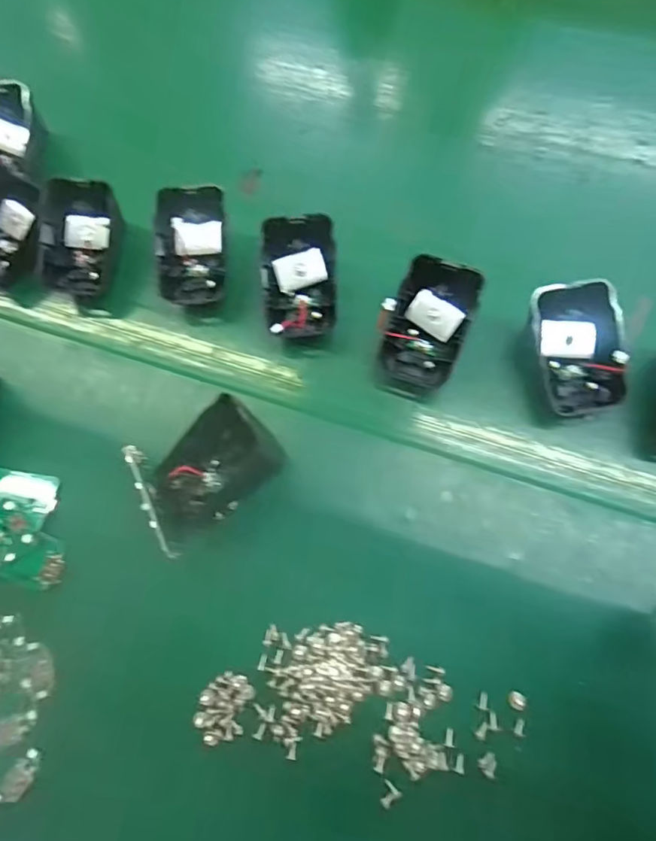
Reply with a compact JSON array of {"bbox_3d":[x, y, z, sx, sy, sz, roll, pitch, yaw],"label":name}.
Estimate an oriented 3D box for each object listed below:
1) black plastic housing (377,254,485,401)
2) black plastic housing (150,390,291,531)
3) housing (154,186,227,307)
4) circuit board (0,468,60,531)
[{"bbox_3d":[0.058,-0.049,0.314,0.041,0.017,0.066,21,98,12],"label":"black plastic housing"},{"bbox_3d":[-0.063,0.027,0.300,0.071,0.030,0.046,-42,79,-9],"label":"black plastic housing"},{"bbox_3d":[-0.085,-0.109,0.337,0.040,0.032,0.064,1,75,1],"label":"housing"},{"bbox_3d":[-0.189,0.042,0.312,0.061,0.008,0.030,9,76,3],"label":"circuit board"}]

